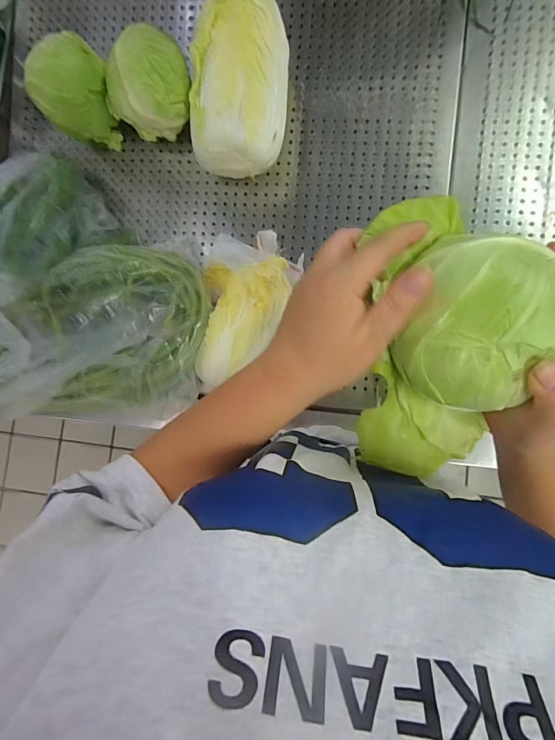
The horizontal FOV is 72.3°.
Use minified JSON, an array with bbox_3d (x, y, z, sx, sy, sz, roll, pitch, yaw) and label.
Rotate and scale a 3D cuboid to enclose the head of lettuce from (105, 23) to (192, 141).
[{"bbox_3d":[-0.169,-0.374,0.502,0.109,0.094,0.093,3,86,7],"label":"head of lettuce"}]

